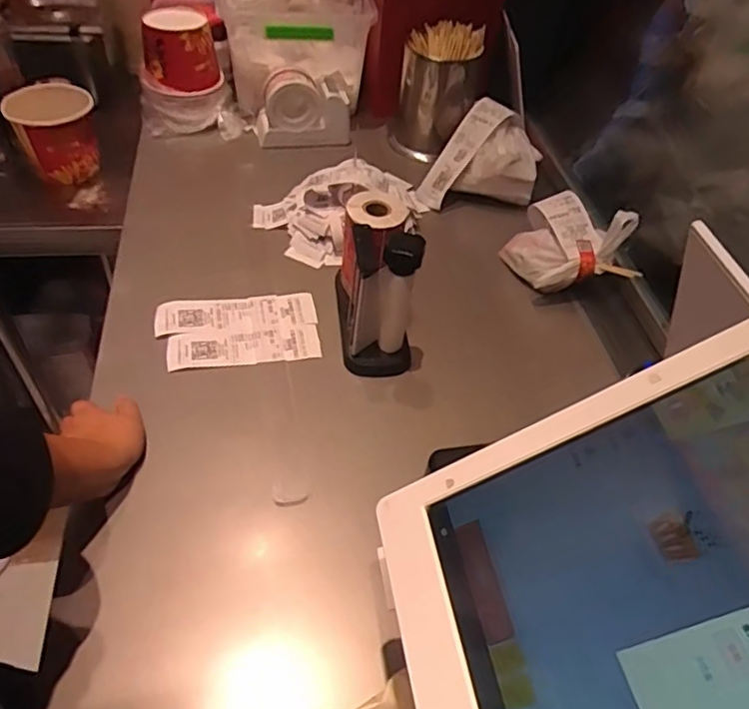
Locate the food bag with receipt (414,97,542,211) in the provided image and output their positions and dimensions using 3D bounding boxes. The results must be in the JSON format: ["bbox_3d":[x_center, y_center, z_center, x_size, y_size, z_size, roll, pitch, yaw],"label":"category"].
[{"bbox_3d":[0.162,-0.308,0.928,0.171,0.109,0.127,7,48,0],"label":"food bag with receipt"}]

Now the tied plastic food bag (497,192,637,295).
[{"bbox_3d":[0.259,-0.153,0.801,0.159,0.117,0.146,15,49,8],"label":"tied plastic food bag"}]

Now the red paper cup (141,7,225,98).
[{"bbox_3d":[-0.311,-0.484,0.962,0.118,0.107,0.102,-9,50,-13],"label":"red paper cup"}]

